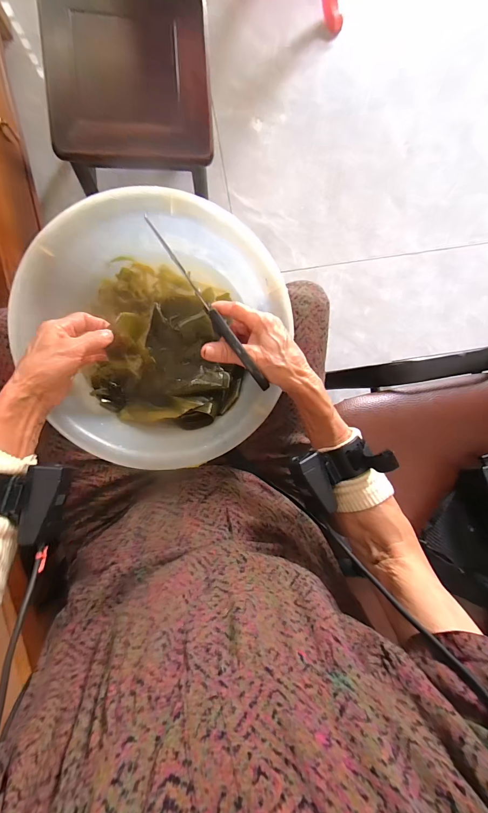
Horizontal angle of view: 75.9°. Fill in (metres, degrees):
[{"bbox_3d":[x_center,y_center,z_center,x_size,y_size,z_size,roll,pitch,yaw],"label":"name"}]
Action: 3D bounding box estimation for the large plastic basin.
[{"bbox_3d":[-0.101,-0.091,0.421,0.304,0.118,0.307,-1,95,-8],"label":"large plastic basin"}]

